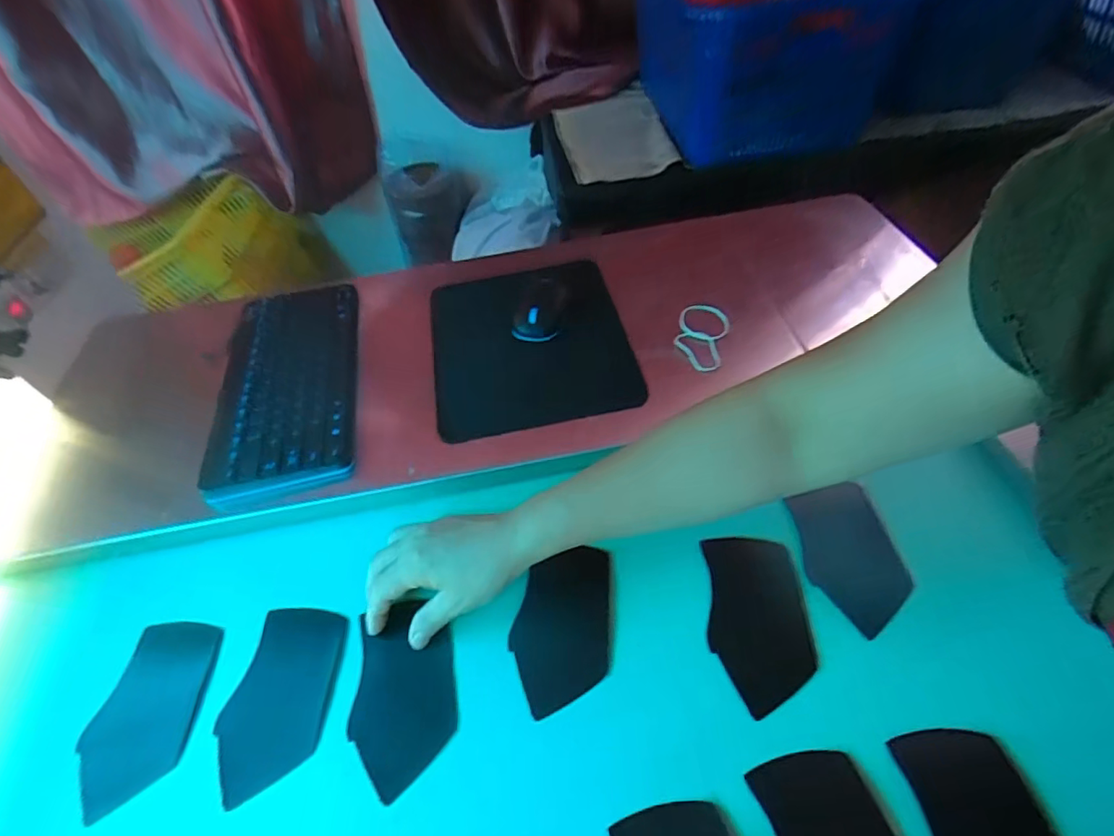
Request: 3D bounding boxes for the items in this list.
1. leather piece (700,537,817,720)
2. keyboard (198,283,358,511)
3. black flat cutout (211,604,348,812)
[{"bbox_3d":[0.153,0.152,0.419,0.071,0.004,0.127,-1,49,6],"label":"leather piece"},{"bbox_3d":[-0.284,-0.040,0.583,0.139,0.019,0.291,-12,49,-3],"label":"keyboard"},{"bbox_3d":[-0.209,0.210,0.415,0.071,0.004,0.128,4,49,-2],"label":"black flat cutout"}]

